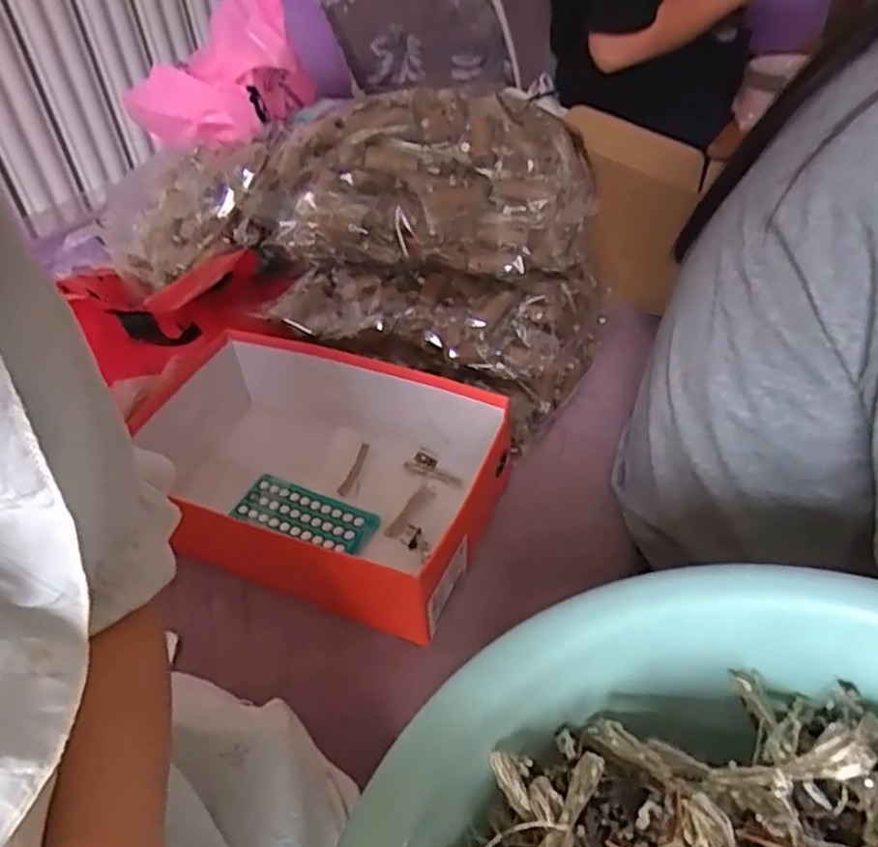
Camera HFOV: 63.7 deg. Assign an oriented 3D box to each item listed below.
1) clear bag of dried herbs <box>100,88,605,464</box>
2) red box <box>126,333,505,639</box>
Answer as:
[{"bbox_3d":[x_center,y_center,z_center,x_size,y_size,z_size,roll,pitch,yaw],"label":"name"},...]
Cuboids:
[{"bbox_3d":[-0.077,-0.199,0.764,0.487,0.232,0.272,18,46,25],"label":"clear bag of dried herbs"},{"bbox_3d":[-0.112,0.039,0.626,0.315,0.111,0.220,12,44,20],"label":"red box"}]

